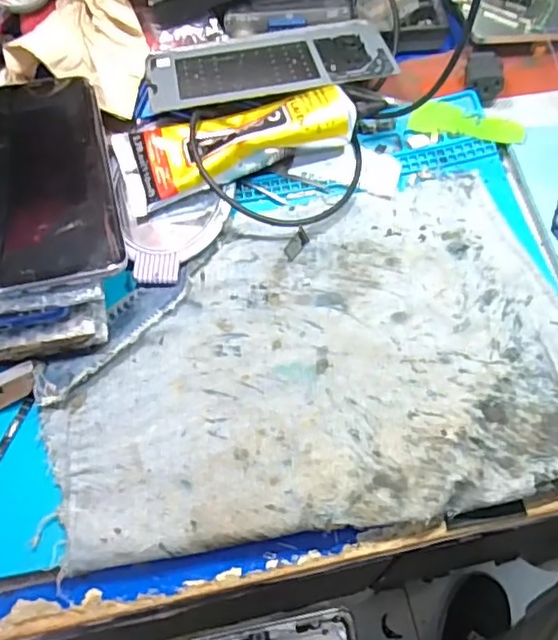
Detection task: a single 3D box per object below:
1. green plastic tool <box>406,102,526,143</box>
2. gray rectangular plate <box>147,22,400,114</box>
[{"bbox_3d":[0.122,-0.128,0.394,0.070,0.008,0.023,12,63,10],"label":"green plastic tool"},{"bbox_3d":[-0.007,-0.170,0.405,0.157,0.007,0.070,-11,55,-3],"label":"gray rectangular plate"}]

